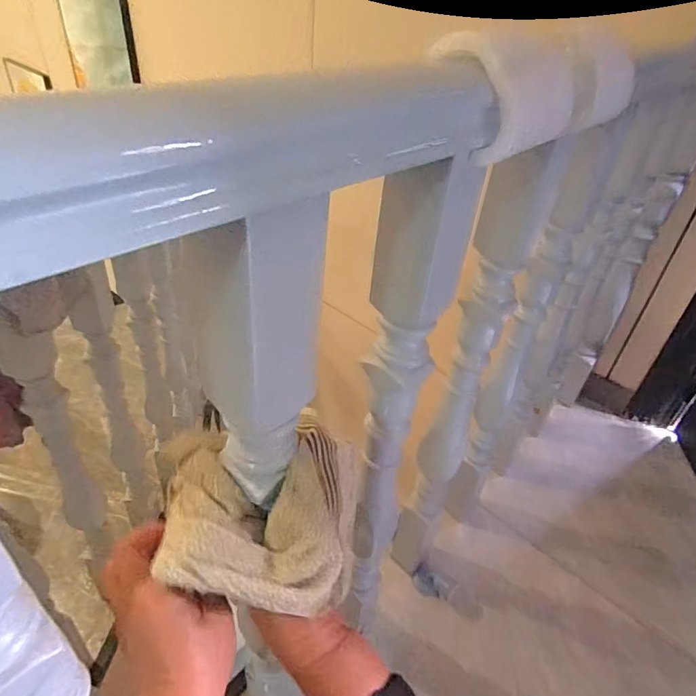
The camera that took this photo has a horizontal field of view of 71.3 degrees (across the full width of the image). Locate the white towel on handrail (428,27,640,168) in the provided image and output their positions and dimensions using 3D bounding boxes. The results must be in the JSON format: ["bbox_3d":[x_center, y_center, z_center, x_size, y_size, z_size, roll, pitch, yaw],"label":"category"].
[{"bbox_3d":[0.151,-0.206,0.376,0.069,0.070,0.216,34,46,32],"label":"white towel on handrail"}]

